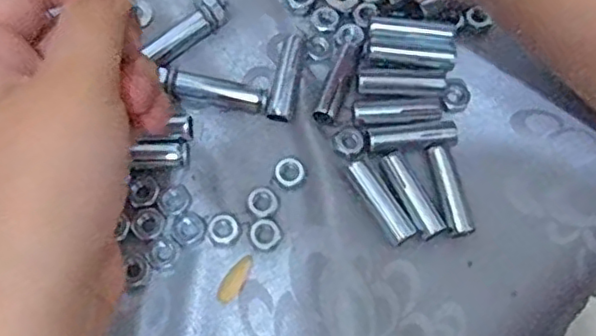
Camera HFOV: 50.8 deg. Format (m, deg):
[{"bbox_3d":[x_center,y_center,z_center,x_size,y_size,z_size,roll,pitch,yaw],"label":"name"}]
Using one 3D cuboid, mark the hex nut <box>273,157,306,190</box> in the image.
[{"bbox_3d":[-0.003,0.002,0.271,0.014,0.006,0.014,8,71,1],"label":"hex nut"}]

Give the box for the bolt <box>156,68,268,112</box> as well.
[{"bbox_3d":[-0.036,-0.034,0.280,0.045,0.013,0.011,11,71,2],"label":"bolt"}]

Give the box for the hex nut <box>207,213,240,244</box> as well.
[{"bbox_3d":[-0.031,0.025,0.262,0.013,0.004,0.013,-38,76,-13],"label":"hex nut"}]

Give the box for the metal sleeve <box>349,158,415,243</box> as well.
[{"bbox_3d":[0.035,0.014,0.266,0.010,0.007,0.038,-31,75,-11],"label":"metal sleeve"}]

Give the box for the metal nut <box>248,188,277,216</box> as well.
[{"bbox_3d":[-0.015,0.014,0.266,0.012,0.004,0.012,1,71,-1],"label":"metal nut"}]

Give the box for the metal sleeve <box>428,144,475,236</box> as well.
[{"bbox_3d":[0.064,0.009,0.268,0.010,0.007,0.041,-11,72,-5],"label":"metal sleeve"}]

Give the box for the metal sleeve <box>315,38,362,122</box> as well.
[{"bbox_3d":[0.019,-0.039,0.283,0.009,0.009,0.040,22,72,6],"label":"metal sleeve"}]

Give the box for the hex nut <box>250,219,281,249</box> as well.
[{"bbox_3d":[-0.014,0.027,0.262,0.012,0.004,0.013,-11,72,-5],"label":"hex nut"}]

